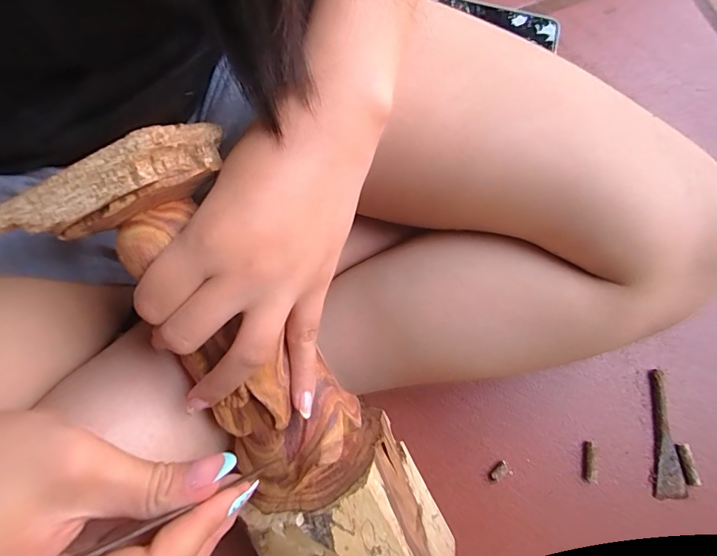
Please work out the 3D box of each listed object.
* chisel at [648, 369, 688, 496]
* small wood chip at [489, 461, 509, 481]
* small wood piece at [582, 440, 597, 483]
[{"bbox_3d":[0.257,0.131,0.361,0.024,0.008,0.102,2,78,-2],"label":"chisel"},{"bbox_3d":[0.113,0.156,0.347,0.017,0.006,0.009,-33,79,-9],"label":"small wood chip"},{"bbox_3d":[0.188,0.150,0.351,0.007,0.010,0.031,8,76,0],"label":"small wood piece"}]

